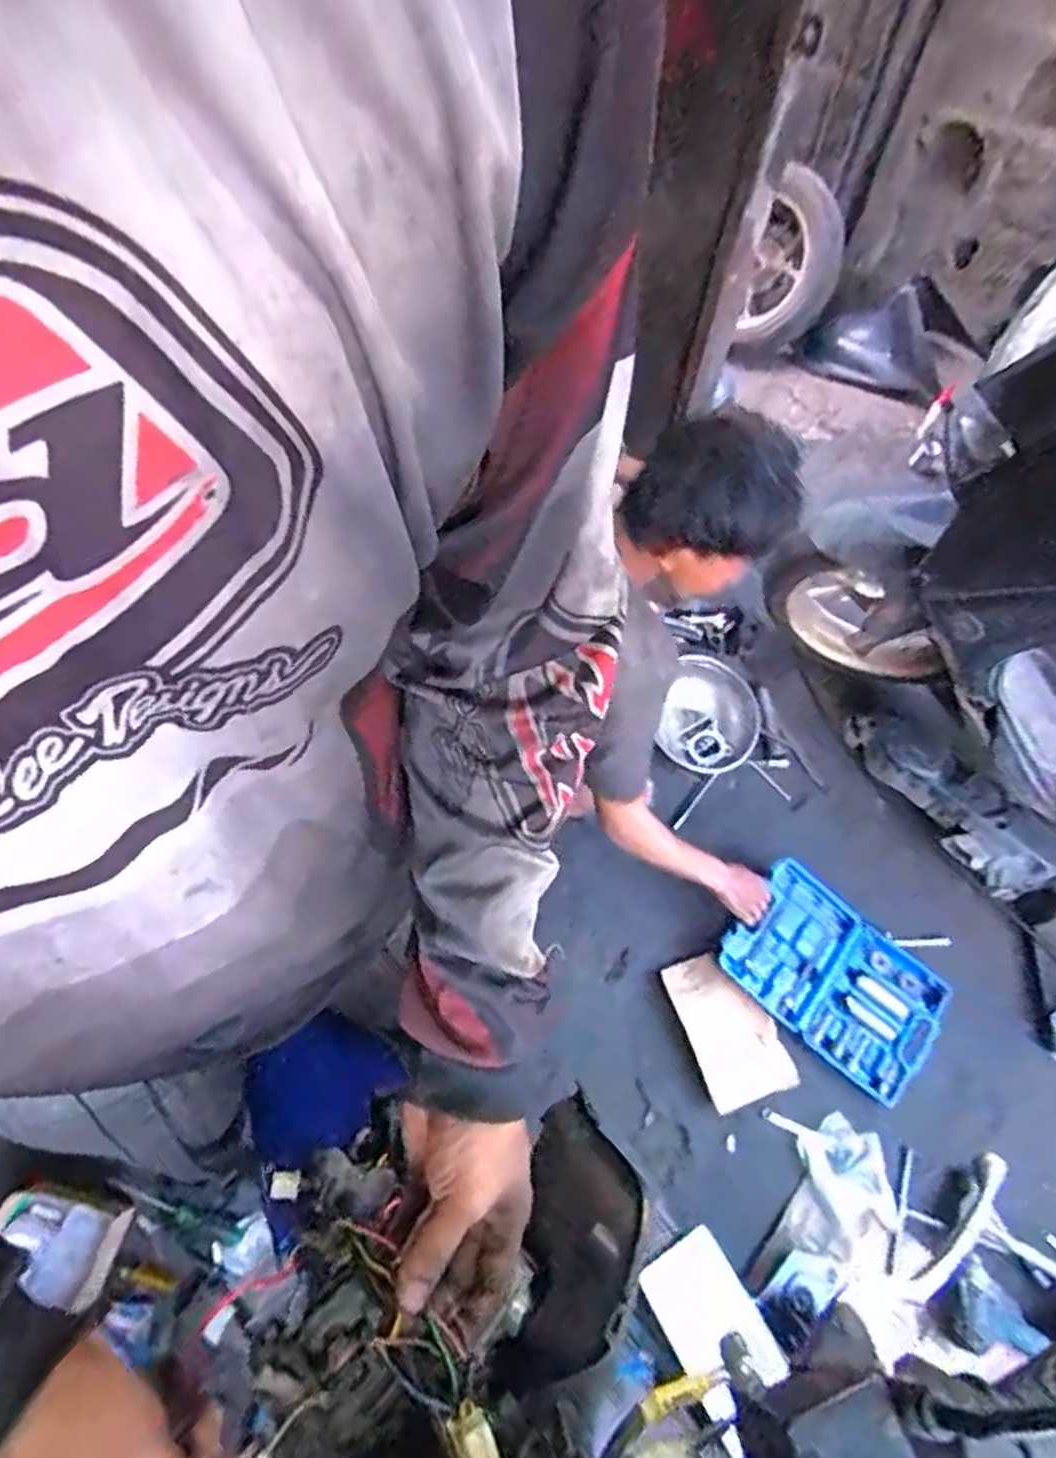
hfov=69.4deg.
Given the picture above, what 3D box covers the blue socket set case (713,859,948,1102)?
[{"bbox_3d":[0.535,0.431,1.333,0.364,0.076,0.251,38,66,16],"label":"blue socket set case"}]

